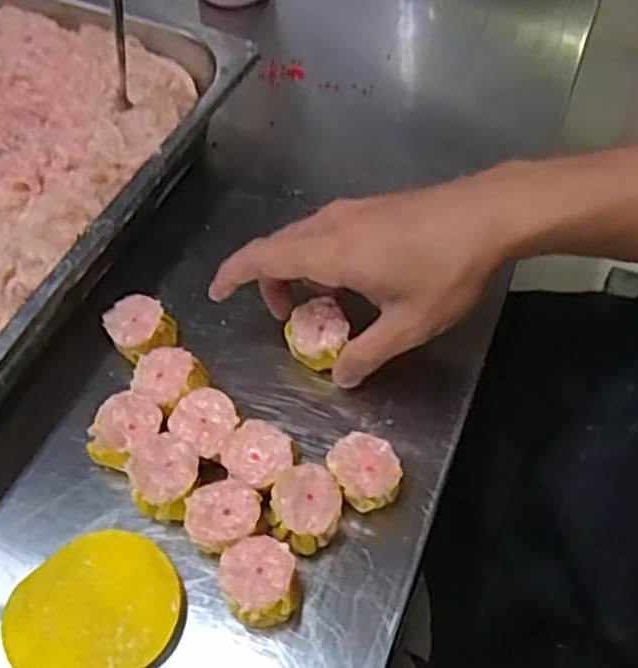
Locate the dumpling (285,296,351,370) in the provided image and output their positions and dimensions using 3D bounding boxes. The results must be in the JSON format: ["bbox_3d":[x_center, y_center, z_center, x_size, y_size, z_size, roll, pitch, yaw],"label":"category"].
[{"bbox_3d":[-0.001,0.000,0.449,0.036,0.027,0.035,-7,56,-6],"label":"dumpling"}]

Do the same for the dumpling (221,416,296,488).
[{"bbox_3d":[-0.033,0.070,0.406,0.037,0.035,0.033,30,60,19],"label":"dumpling"}]

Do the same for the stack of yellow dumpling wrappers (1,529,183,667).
[{"bbox_3d":[-0.109,0.138,0.368,0.080,0.015,0.072,-36,63,-23],"label":"stack of yellow dumpling wrappers"}]

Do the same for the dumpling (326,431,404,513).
[{"bbox_3d":[0.024,0.077,0.401,0.032,0.030,0.039,-29,61,-19],"label":"dumpling"}]

